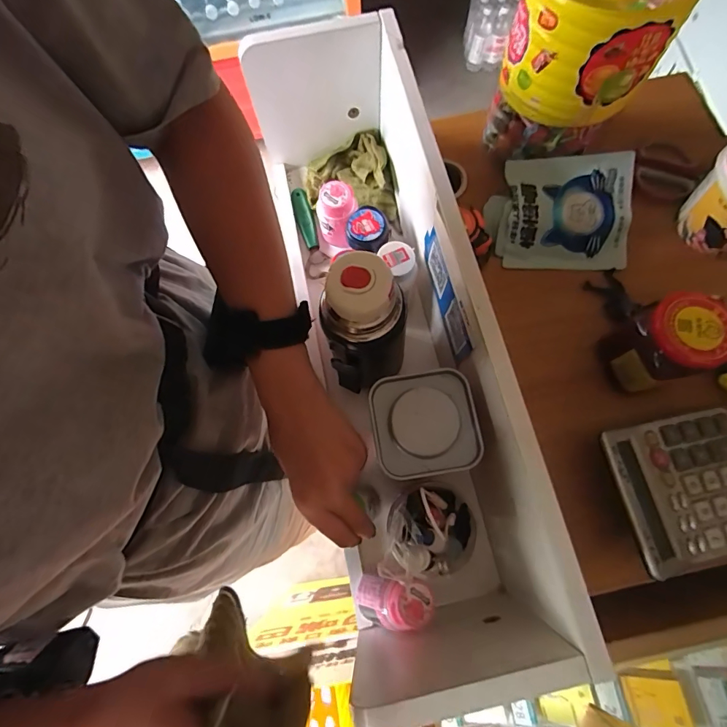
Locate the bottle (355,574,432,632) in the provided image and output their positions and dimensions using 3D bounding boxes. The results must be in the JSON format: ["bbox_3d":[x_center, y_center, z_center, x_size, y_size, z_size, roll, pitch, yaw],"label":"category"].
[{"bbox_3d":[0.022,0.218,0.382,0.034,0.082,0.046,-5,71,-35],"label":"bottle"}]

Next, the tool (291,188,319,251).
[{"bbox_3d":[-0.077,-0.187,0.544,0.022,0.015,0.088,-15,75,-3],"label":"tool"}]

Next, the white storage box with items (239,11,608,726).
[{"bbox_3d":[0.017,-0.048,0.424,0.165,0.200,0.600,-12,74,-2],"label":"white storage box with items"}]

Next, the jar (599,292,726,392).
[{"bbox_3d":[0.287,-0.017,0.396,0.063,0.090,0.066,0,74,1],"label":"jar"}]

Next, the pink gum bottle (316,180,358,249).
[{"bbox_3d":[-0.032,-0.180,0.509,0.048,0.078,0.043,16,75,6],"label":"pink gum bottle"}]

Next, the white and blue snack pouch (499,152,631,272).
[{"bbox_3d":[0.234,-0.174,0.484,0.143,0.018,0.125,1,103,4],"label":"white and blue snack pouch"}]

